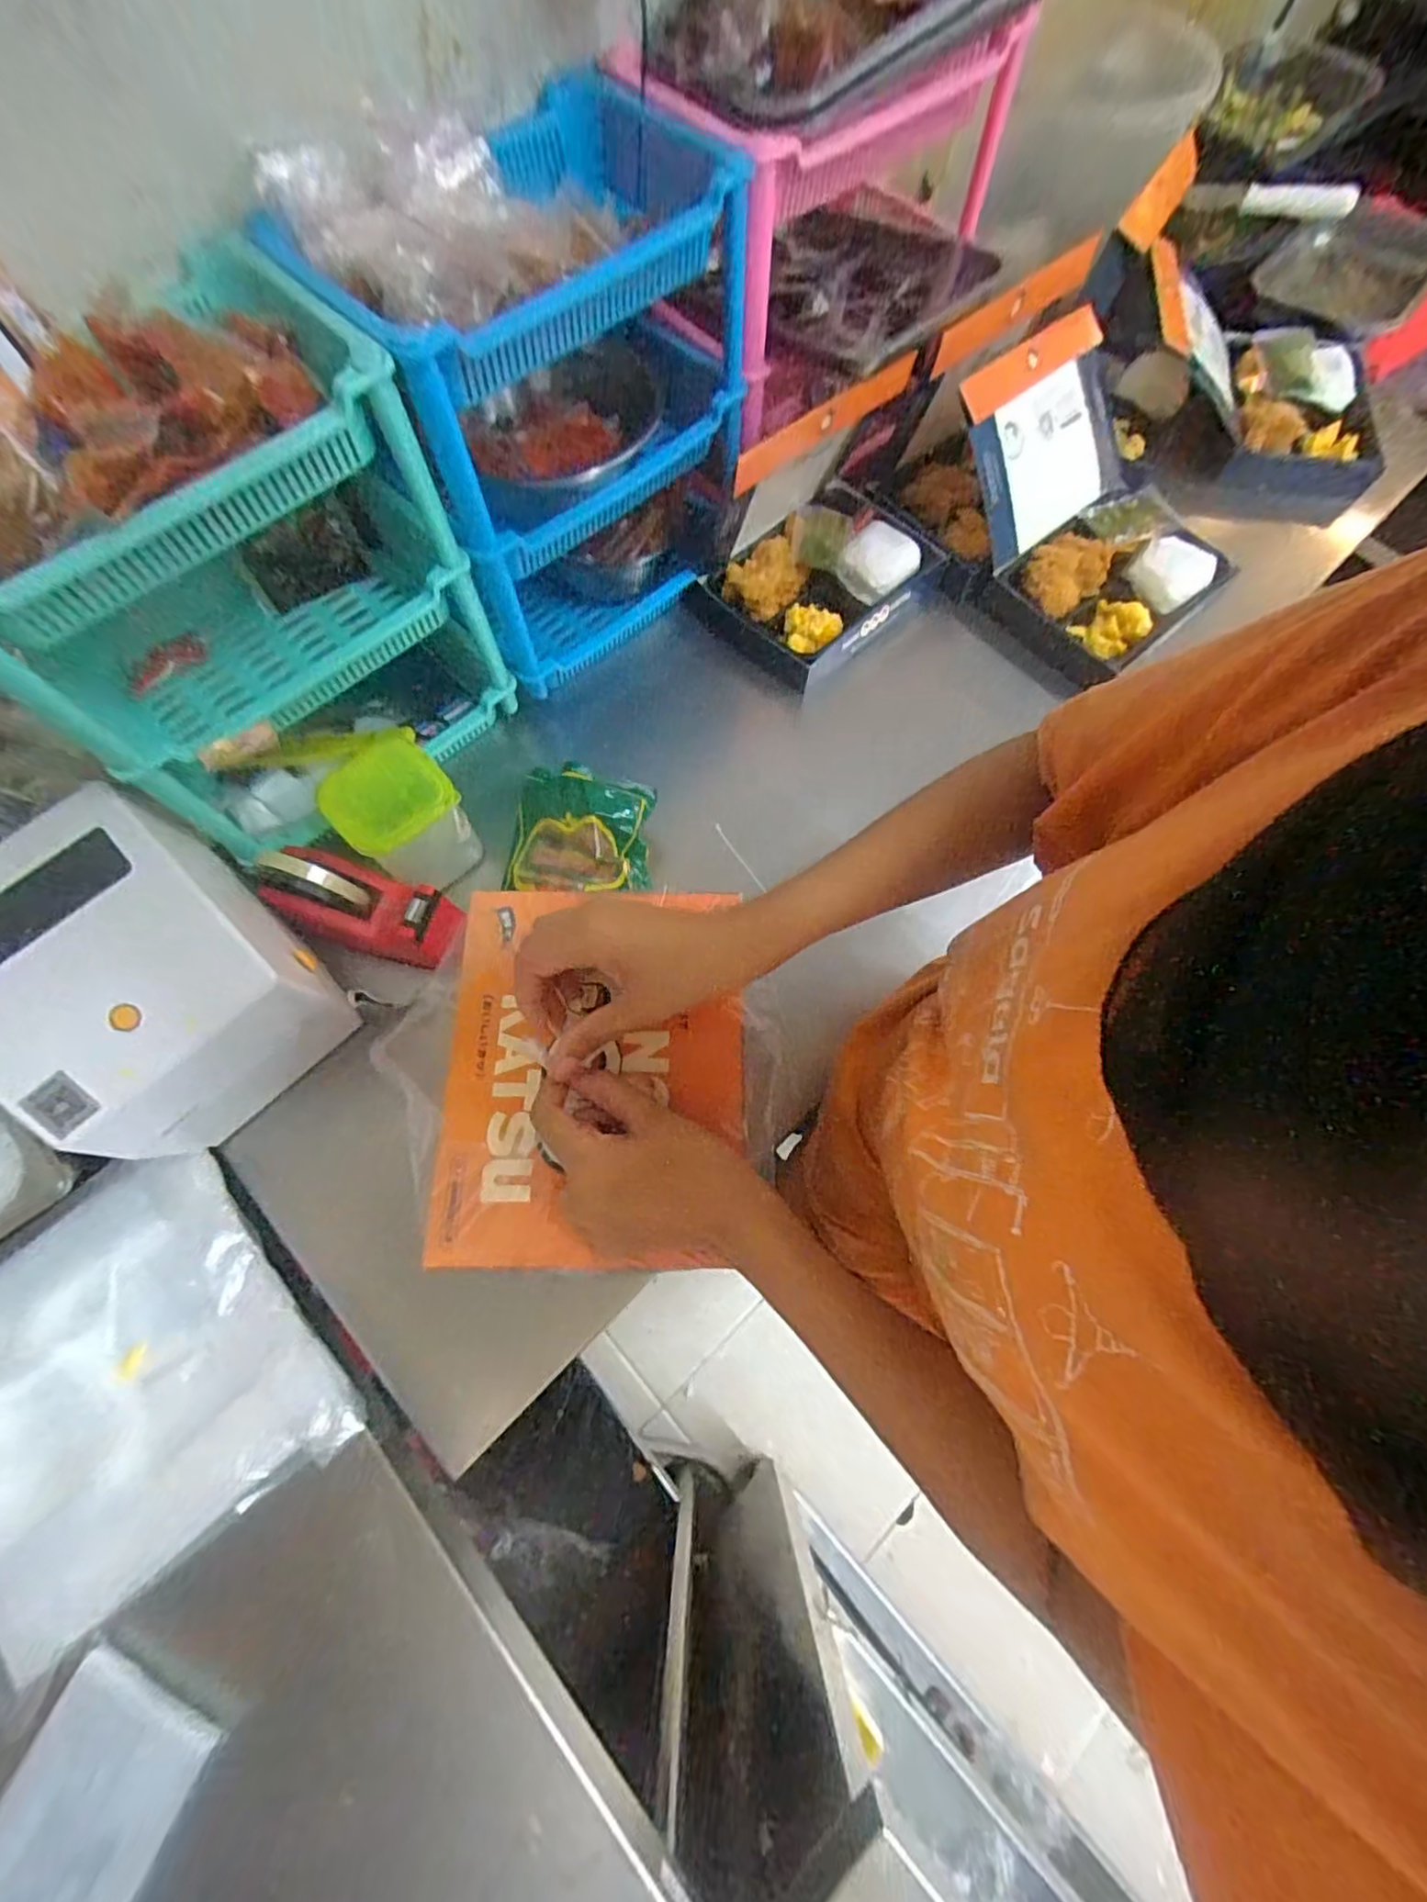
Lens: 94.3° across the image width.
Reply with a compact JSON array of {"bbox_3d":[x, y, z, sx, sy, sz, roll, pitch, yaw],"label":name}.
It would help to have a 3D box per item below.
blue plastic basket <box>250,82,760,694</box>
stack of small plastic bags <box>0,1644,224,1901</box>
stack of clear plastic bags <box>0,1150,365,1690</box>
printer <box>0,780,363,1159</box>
[{"bbox_3d":[-0.117,-0.441,0.591,0.314,0.324,0.187,-33,75,-11],"label":"blue plastic basket"},{"bbox_3d":[-0.397,0.549,0.409,0.107,0.020,0.154,23,73,7],"label":"stack of small plastic bags"},{"bbox_3d":[-0.433,0.314,0.476,0.243,0.028,0.252,-39,76,-12],"label":"stack of clear plastic bags"},{"bbox_3d":[-0.413,0.024,0.495,0.227,0.138,0.182,42,76,12],"label":"printer"}]

